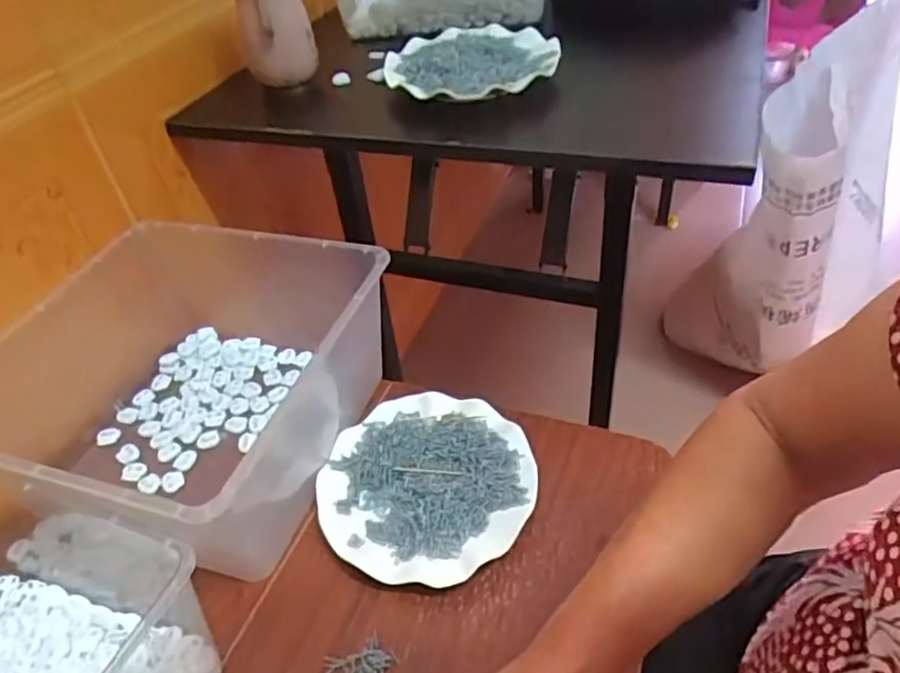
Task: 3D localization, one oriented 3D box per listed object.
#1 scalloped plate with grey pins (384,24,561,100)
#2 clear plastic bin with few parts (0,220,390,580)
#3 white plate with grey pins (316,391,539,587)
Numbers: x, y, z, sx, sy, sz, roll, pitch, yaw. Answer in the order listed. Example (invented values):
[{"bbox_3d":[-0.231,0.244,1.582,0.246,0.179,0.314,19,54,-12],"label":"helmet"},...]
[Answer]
[{"bbox_3d":[0.022,-0.295,0.681,0.178,0.022,0.163,-2,42,5],"label":"scalloped plate with grey pins"},{"bbox_3d":[-0.242,0.046,0.601,0.318,0.155,0.310,10,44,17],"label":"clear plastic bin with few parts"},{"bbox_3d":[-0.022,0.124,0.552,0.176,0.023,0.176,-4,42,3],"label":"white plate with grey pins"}]

